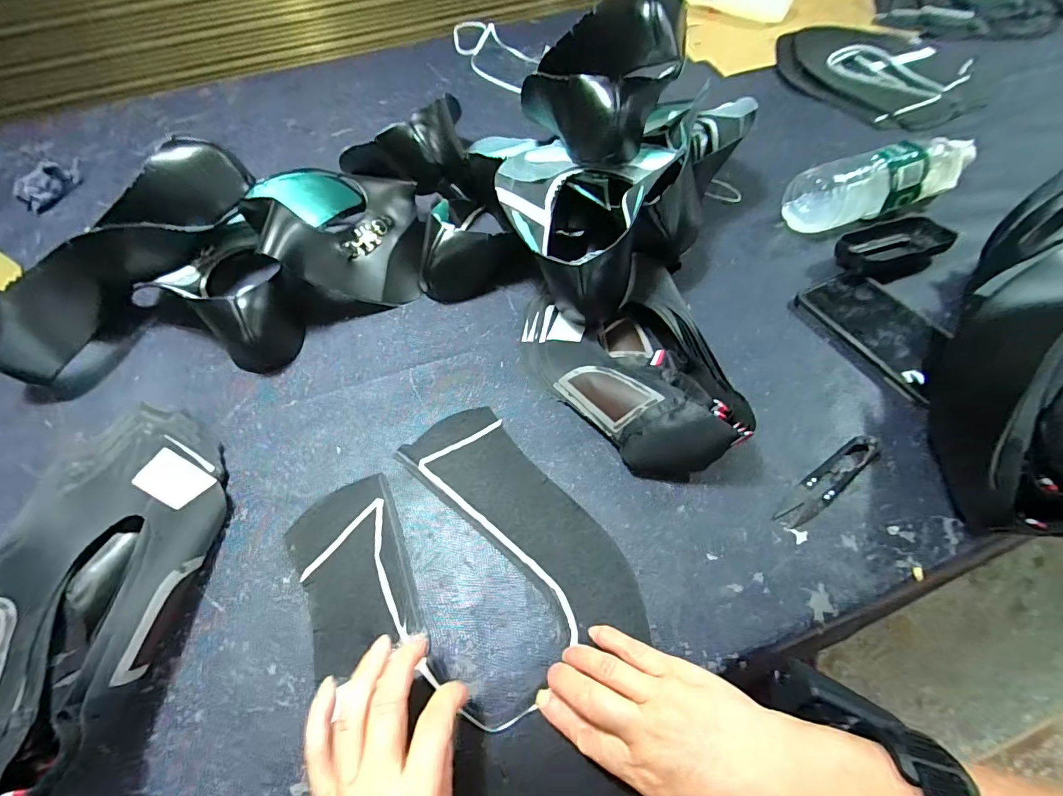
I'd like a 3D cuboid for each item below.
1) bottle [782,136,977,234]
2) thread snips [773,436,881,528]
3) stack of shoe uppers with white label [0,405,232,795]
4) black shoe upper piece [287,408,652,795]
[{"bbox_3d":[0.384,-0.235,0.506,0.217,0.058,0.061,-17,56,-7],"label":"bottle"},{"bbox_3d":[0.217,0.060,0.339,0.096,0.012,0.023,-32,60,-17],"label":"thread snips"},{"bbox_3d":[-0.309,0.105,0.313,0.161,0.062,0.260,-3,56,2],"label":"stack of shoe uppers with white label"},{"bbox_3d":[-0.028,0.146,0.313,0.187,0.024,0.287,-35,60,-18],"label":"black shoe upper piece"}]

